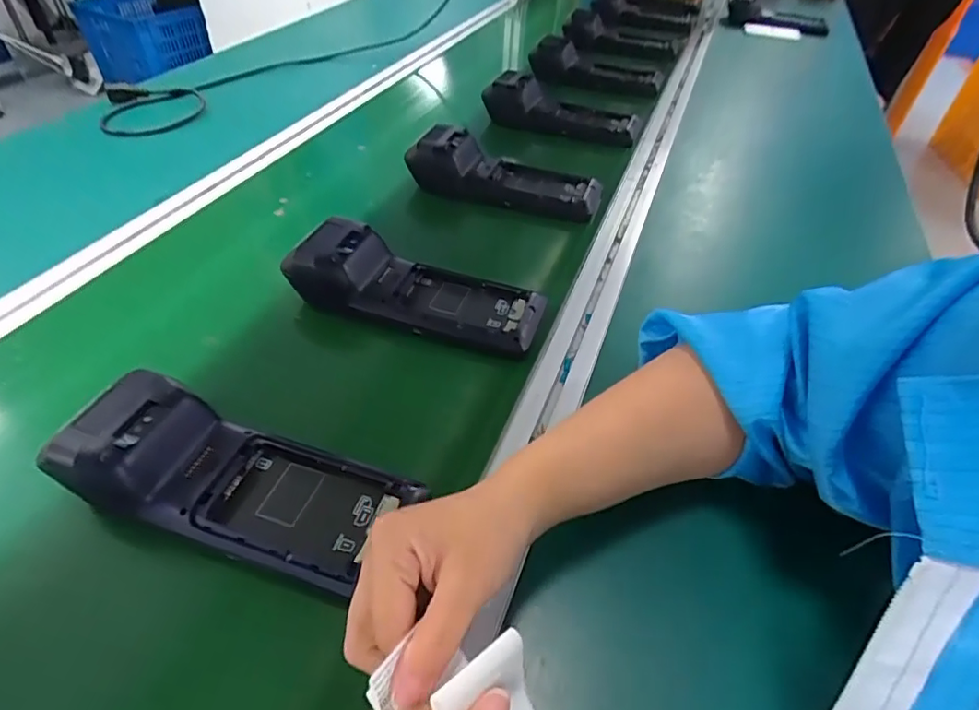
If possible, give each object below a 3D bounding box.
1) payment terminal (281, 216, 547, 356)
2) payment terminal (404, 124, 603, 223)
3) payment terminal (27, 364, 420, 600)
[{"bbox_3d":[-0.061,-0.064,0.482,0.220,0.050,0.080,15,46,9],"label":"payment terminal"},{"bbox_3d":[0.021,-0.215,0.639,0.215,0.057,0.070,13,45,7],"label":"payment terminal"},{"bbox_3d":[-0.147,0.072,0.333,0.206,0.050,0.085,15,46,9],"label":"payment terminal"}]

